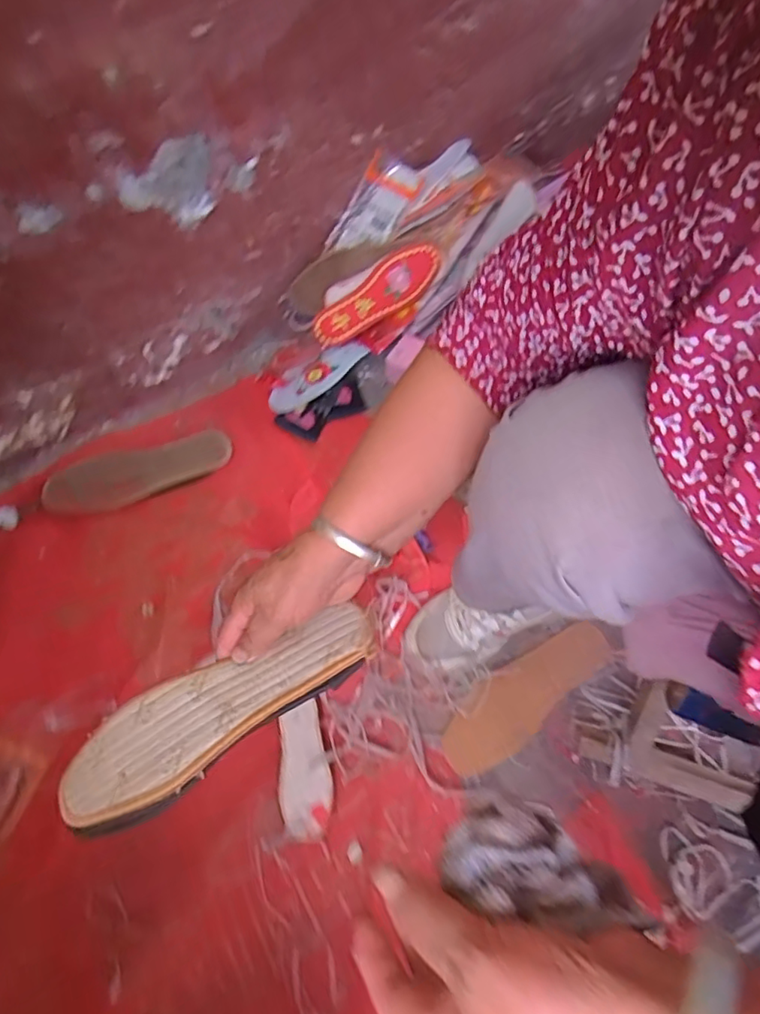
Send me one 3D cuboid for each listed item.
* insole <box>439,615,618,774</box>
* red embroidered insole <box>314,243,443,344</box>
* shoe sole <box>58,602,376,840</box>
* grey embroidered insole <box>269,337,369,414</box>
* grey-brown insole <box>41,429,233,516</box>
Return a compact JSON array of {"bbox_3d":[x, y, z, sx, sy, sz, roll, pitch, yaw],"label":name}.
[{"bbox_3d":[0.171,0.216,0.672,0.235,0.007,0.076,-36,81,-16],"label":"insole"},{"bbox_3d":[-0.005,-0.312,0.847,0.209,0.067,0.011,-34,26,2],"label":"red embroidered insole"},{"bbox_3d":[-0.106,0.139,0.387,0.221,0.013,0.081,-24,44,-5],"label":"shoe sole"},{"bbox_3d":[-0.093,-0.199,0.865,0.167,0.015,0.049,-41,76,-12],"label":"grey embroidered insole"},{"bbox_3d":[-0.341,-0.055,0.814,0.256,0.026,0.092,-24,63,-11],"label":"grey-brown insole"}]

